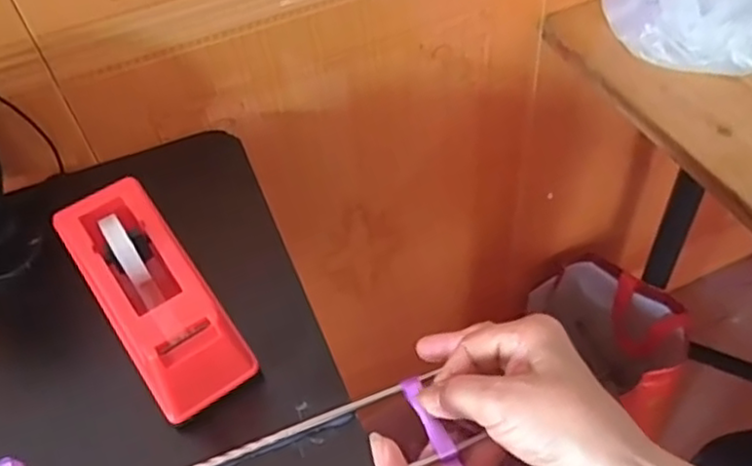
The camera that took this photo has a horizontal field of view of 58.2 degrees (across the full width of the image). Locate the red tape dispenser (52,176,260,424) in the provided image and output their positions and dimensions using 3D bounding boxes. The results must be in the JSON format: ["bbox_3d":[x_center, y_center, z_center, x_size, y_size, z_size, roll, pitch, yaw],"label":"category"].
[{"bbox_3d":[-0.139,0.039,0.426,0.062,0.076,0.158,-31,55,-21],"label":"red tape dispenser"}]

